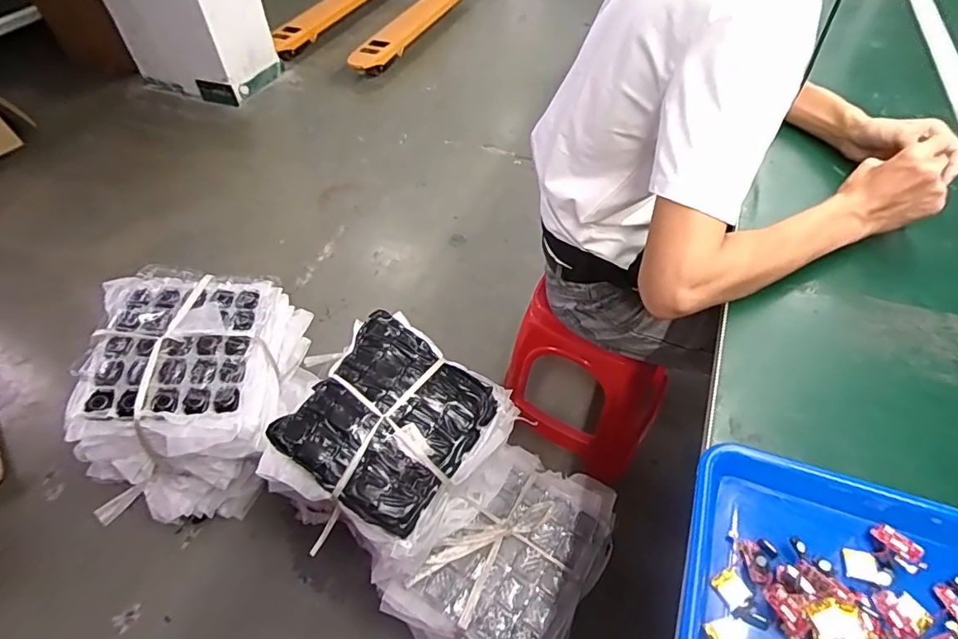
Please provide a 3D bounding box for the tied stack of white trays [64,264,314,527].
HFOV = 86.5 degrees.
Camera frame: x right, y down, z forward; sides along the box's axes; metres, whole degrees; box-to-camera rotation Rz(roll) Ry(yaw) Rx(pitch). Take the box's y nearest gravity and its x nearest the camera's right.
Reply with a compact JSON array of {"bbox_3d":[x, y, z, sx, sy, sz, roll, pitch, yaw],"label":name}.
[{"bbox_3d":[-0.545,0.157,1.073,0.328,0.388,0.401,-7,50,-3],"label":"tied stack of white trays"}]

